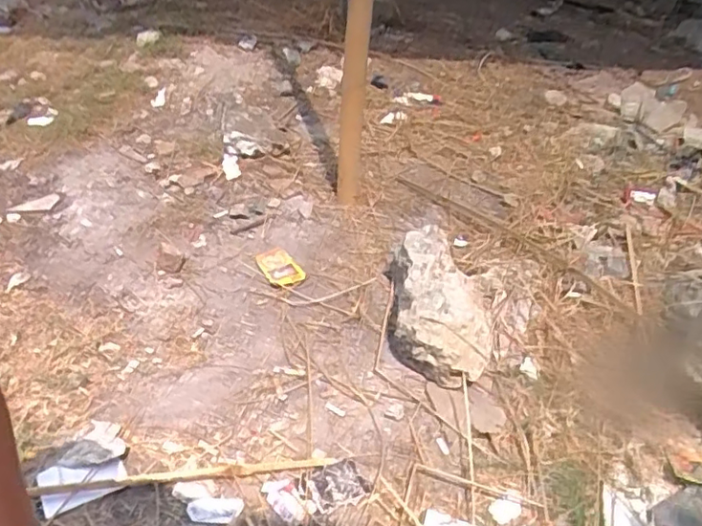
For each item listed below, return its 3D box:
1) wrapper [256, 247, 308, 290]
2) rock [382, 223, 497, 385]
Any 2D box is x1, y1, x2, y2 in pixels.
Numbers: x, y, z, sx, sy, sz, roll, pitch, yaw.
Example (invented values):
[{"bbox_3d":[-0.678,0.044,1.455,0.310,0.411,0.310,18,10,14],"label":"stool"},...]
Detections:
[{"bbox_3d":[-0.140,0.009,1.158,0.064,0.013,0.109,-22,47,-29],"label":"wrapper"},{"bbox_3d":[0.154,0.073,1.044,0.190,0.125,0.271,12,41,8],"label":"rock"}]

